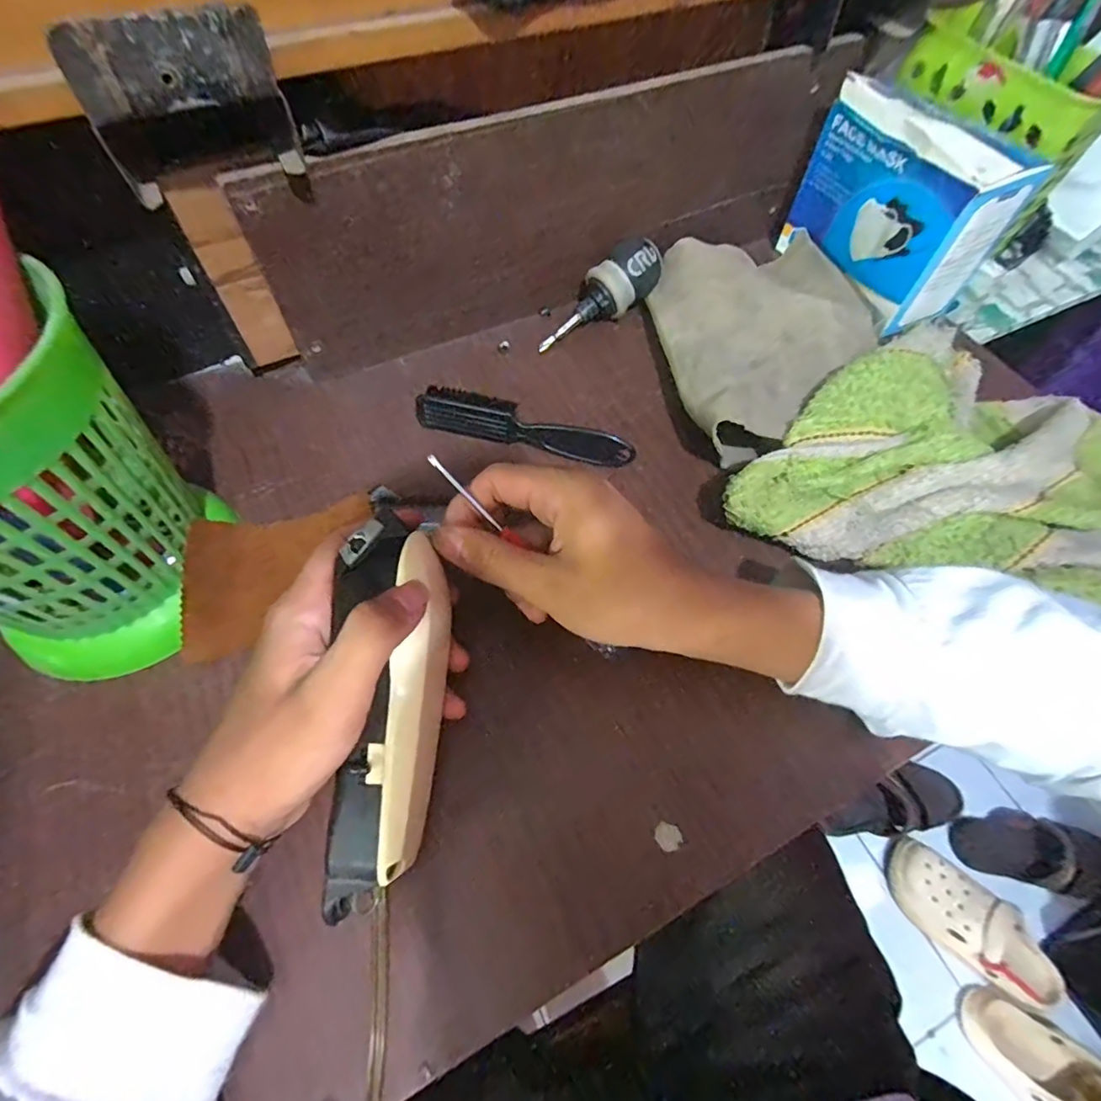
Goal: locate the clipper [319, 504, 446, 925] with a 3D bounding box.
[{"bbox_3d":[-0.068,0.061,0.225,0.039,0.035,0.150,-1,76,1],"label":"clipper"}]

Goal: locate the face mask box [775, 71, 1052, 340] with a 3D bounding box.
[{"bbox_3d":[0.245,-0.247,0.384,0.068,0.102,0.141,-29,67,-17],"label":"face mask box"}]

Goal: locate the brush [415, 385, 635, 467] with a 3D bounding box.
[{"bbox_3d":[-0.016,-0.078,0.346,0.138,0.026,0.023,15,62,6],"label":"brush"}]

